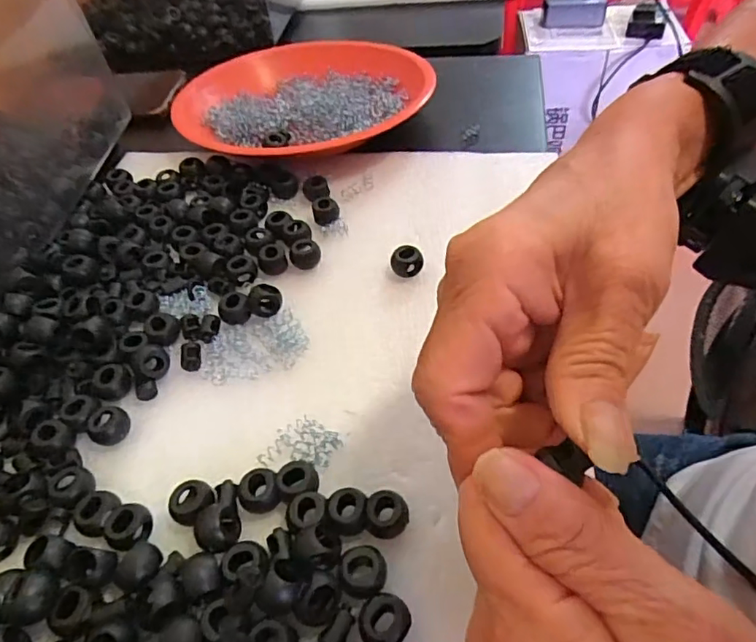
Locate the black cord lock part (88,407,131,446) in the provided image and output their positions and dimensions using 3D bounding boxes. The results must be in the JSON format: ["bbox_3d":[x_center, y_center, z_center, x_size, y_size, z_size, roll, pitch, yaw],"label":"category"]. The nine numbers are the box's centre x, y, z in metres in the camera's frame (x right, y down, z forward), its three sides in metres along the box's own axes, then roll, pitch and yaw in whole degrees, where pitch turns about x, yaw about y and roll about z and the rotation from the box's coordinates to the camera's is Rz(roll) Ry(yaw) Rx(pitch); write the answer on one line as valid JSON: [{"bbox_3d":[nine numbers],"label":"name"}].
[{"bbox_3d":[-0.123,0.048,0.247,0.014,0.011,0.017,34,61,28],"label":"black cord lock part"}]

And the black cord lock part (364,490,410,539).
[{"bbox_3d":[0.004,0.076,0.211,0.016,0.014,0.016,-4,50,1],"label":"black cord lock part"}]

